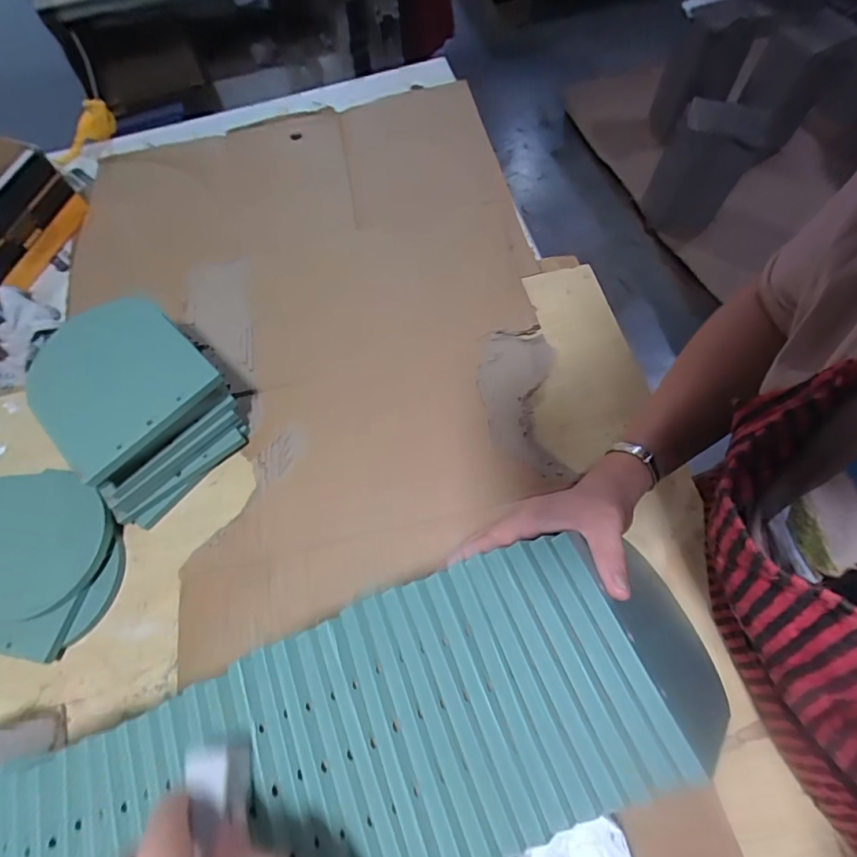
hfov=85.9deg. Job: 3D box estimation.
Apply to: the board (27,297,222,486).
[{"bbox_3d":[-0.297,-0.050,0.429,0.153,0.012,0.143,43,78,14],"label":"board"}]

